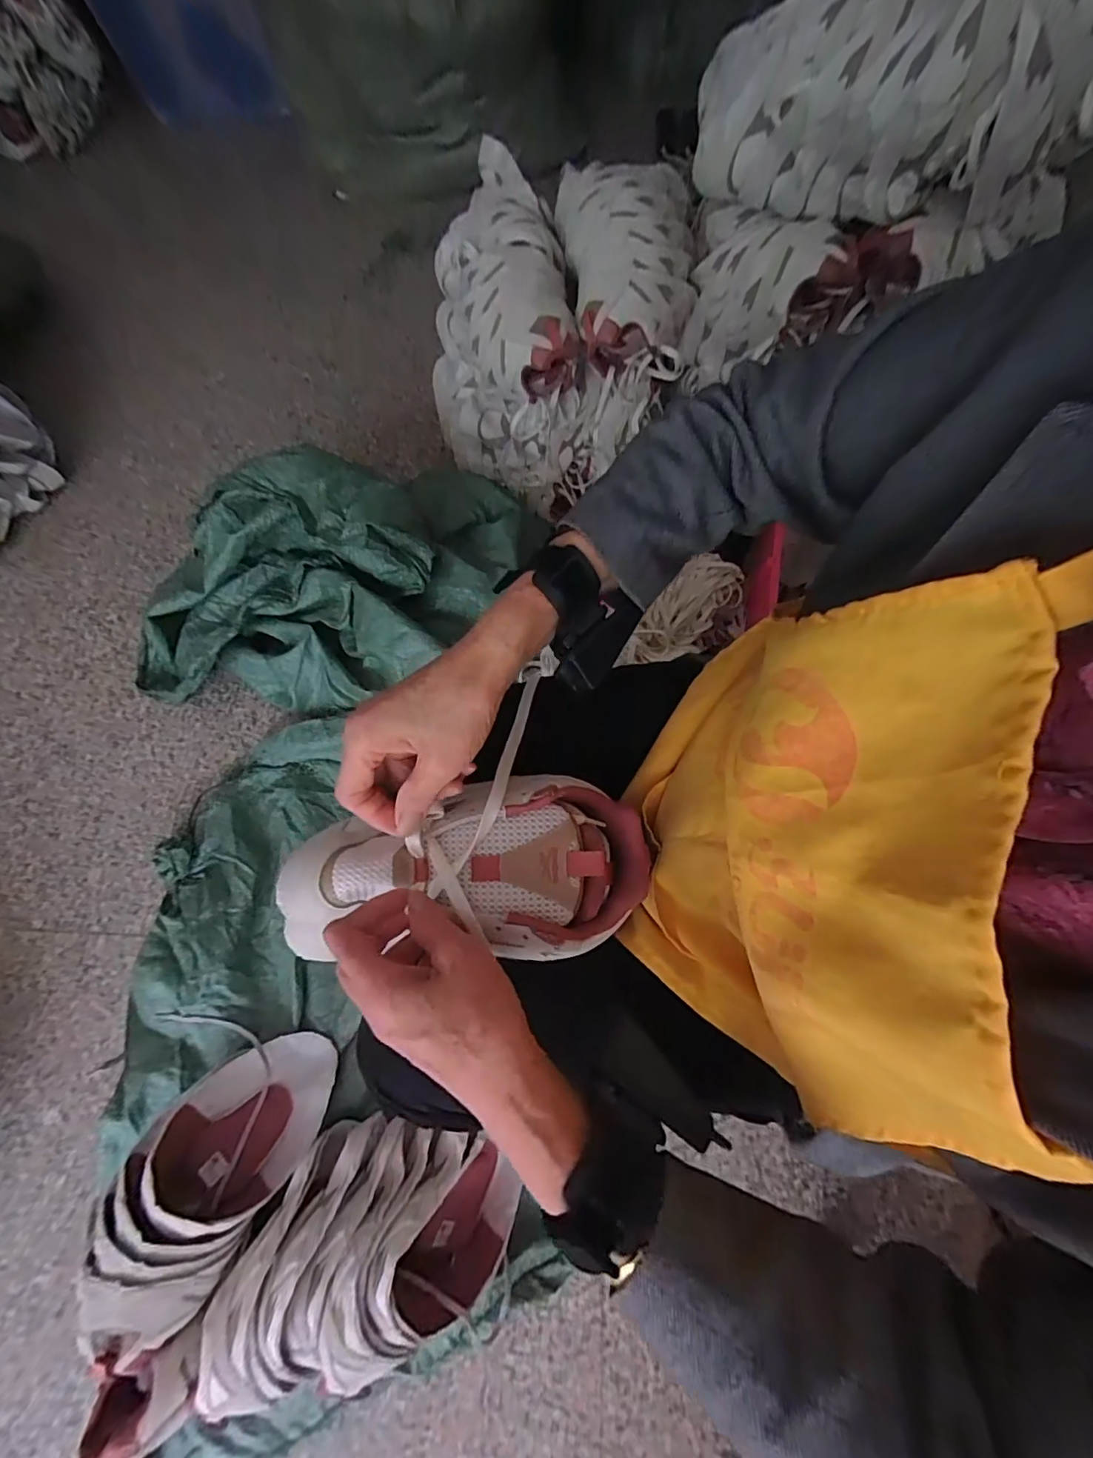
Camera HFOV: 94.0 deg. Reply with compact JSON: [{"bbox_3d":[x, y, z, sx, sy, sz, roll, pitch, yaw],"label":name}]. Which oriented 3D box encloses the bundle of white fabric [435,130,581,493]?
[{"bbox_3d":[-0.070,-0.548,0.763,0.141,0.382,0.260,-29,79,-24],"label":"bundle of white fabric"}]

